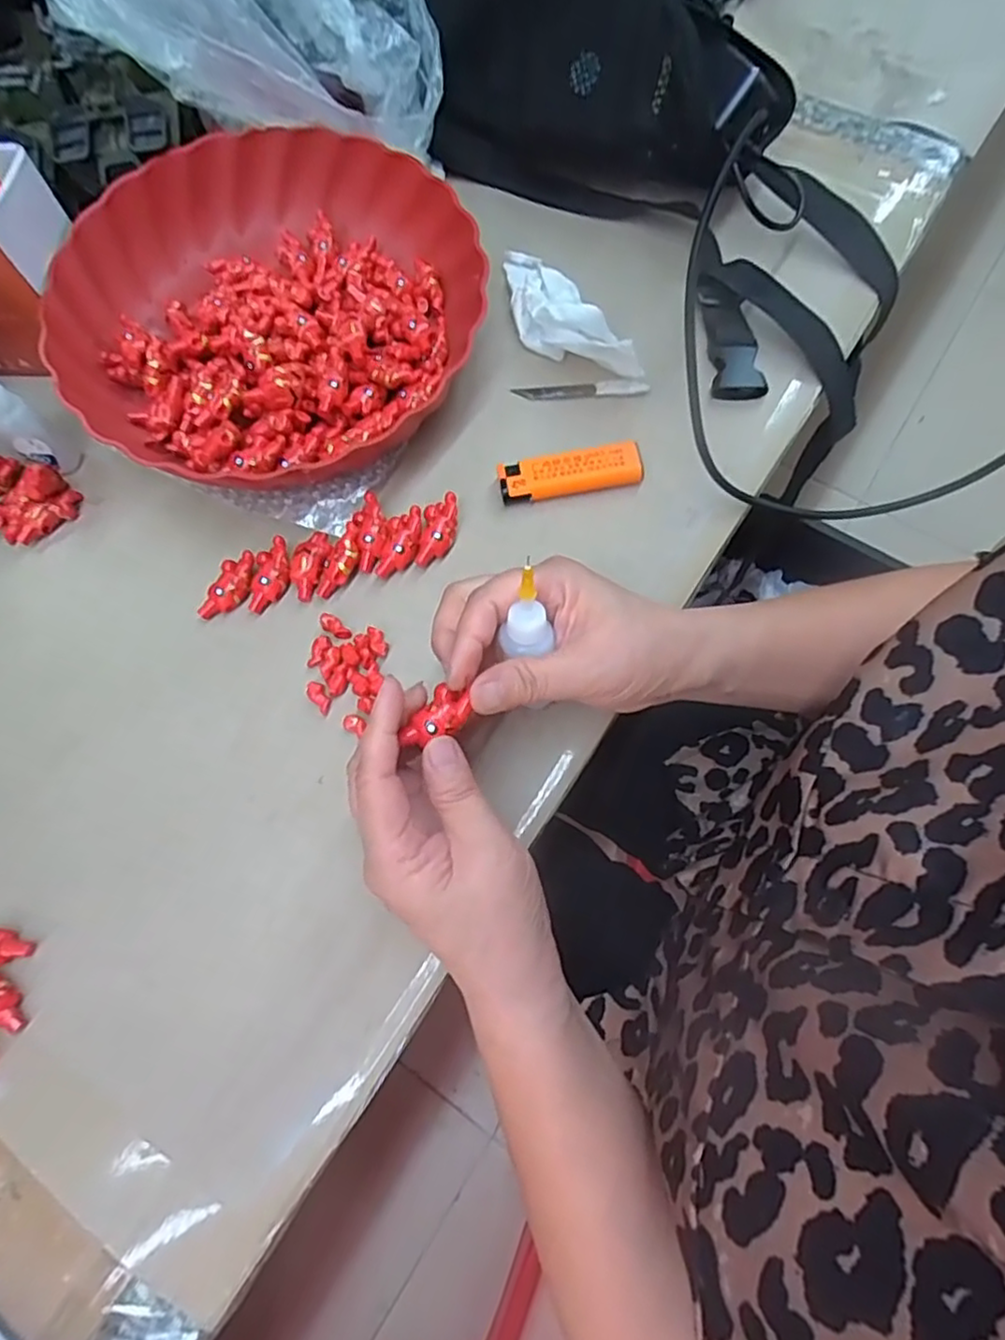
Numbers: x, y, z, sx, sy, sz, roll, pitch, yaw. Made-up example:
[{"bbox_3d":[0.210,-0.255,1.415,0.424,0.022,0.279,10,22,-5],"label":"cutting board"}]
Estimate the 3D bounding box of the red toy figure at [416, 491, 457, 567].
[{"bbox_3d":[-0.035,-0.078,0.358,0.019,0.008,0.044,18,85,7],"label":"red toy figure"}]

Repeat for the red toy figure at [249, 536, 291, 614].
[{"bbox_3d":[-0.127,-0.053,0.356,0.018,0.008,0.041,5,71,3],"label":"red toy figure"}]

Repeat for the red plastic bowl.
[{"bbox_3d":[-0.141,-0.217,0.389,0.224,0.052,0.228,0,71,1],"label":"red plastic bowl"}]

